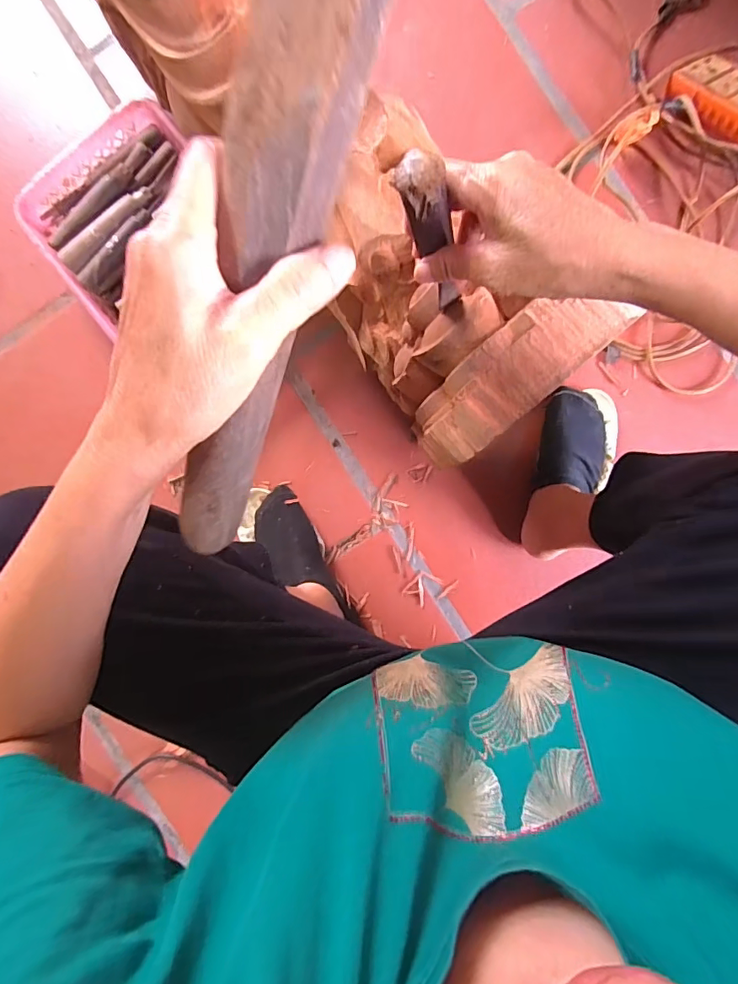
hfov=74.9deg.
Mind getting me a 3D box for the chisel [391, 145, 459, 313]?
[{"bbox_3d":[0.046,-0.166,0.327,0.030,0.146,0.024,26,92,16],"label":"chisel"}]

